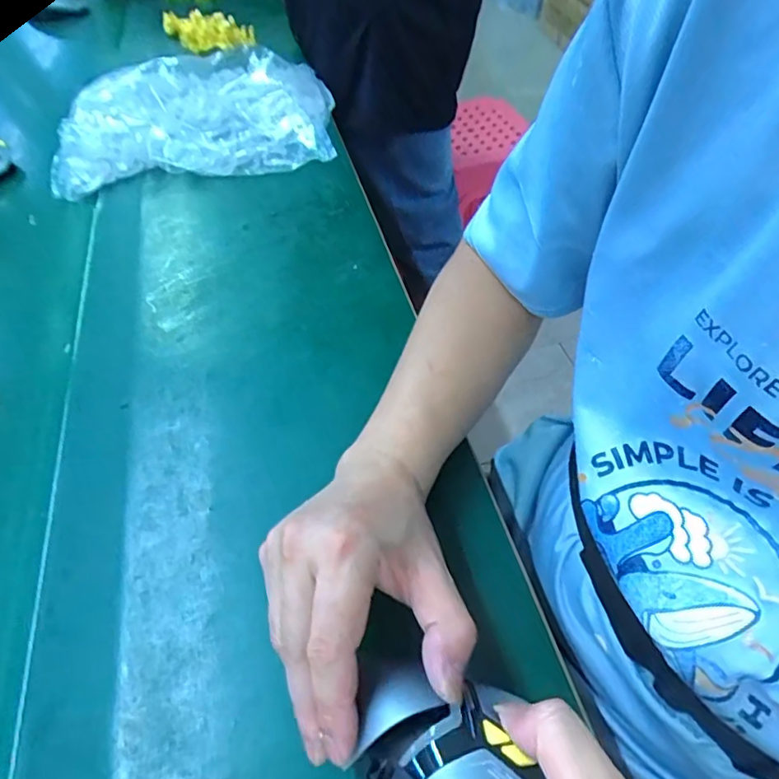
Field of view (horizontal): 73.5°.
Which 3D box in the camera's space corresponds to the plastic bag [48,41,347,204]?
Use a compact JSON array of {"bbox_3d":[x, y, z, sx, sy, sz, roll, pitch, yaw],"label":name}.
[{"bbox_3d":[-0.258,-0.383,0.709,0.340,0.045,0.326,-4,52,-2],"label":"plastic bag"}]

